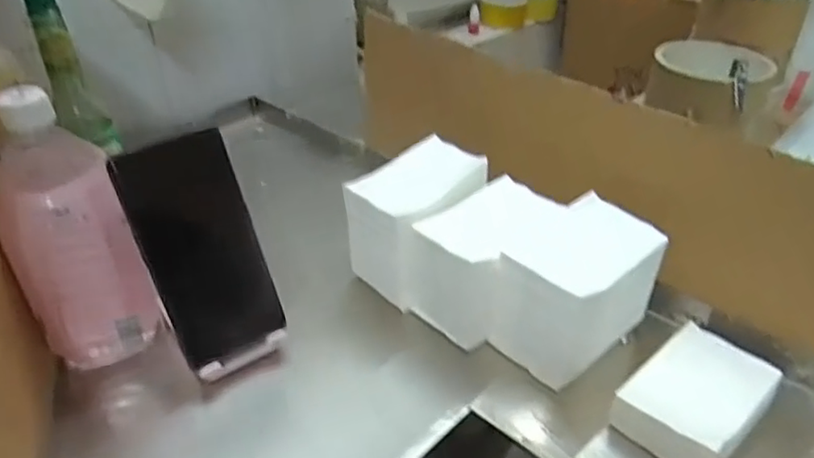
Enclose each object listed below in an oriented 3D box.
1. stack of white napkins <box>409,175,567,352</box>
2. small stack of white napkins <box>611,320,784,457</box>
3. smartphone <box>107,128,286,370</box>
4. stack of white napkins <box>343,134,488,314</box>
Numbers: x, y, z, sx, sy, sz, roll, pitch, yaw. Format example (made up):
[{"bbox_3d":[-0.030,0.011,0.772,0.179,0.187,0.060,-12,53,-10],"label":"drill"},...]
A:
[{"bbox_3d":[0.060,0.028,0.482,0.103,0.093,0.071,-24,41,-30],"label":"stack of white napkins"},{"bbox_3d":[0.193,0.115,0.419,0.108,0.033,0.070,-29,44,-35],"label":"small stack of white napkins"},{"bbox_3d":[-0.142,0.016,0.441,0.076,0.157,0.005,-24,21,-27],"label":"smartphone"},{"bbox_3d":[0.007,-0.004,0.517,0.105,0.101,0.074,-28,43,-34],"label":"stack of white napkins"}]

